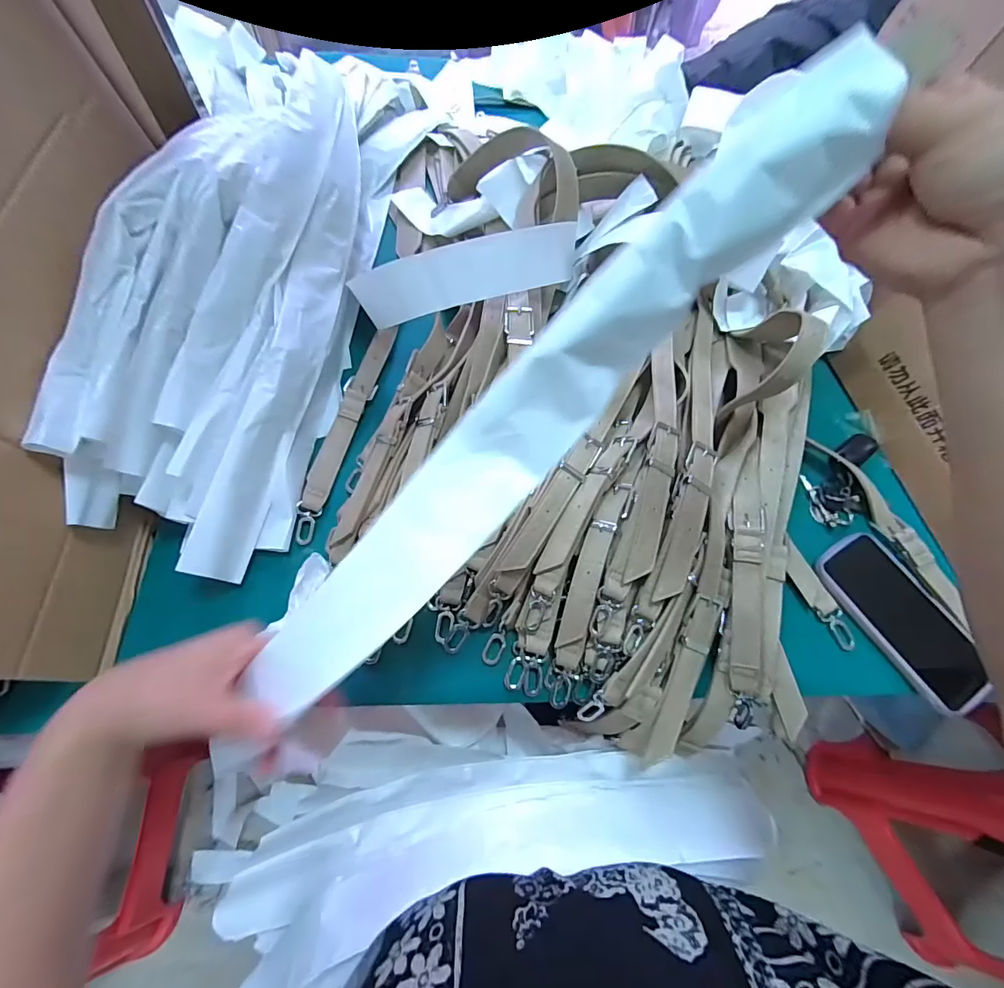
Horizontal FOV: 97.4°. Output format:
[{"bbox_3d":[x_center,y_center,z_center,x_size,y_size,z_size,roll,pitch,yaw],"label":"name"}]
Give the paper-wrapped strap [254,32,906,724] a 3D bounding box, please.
[{"bbox_3d":[0.007,-0.031,0.238,0.430,0.045,0.075,-45,72,13],"label":"paper-wrapped strap"}]

